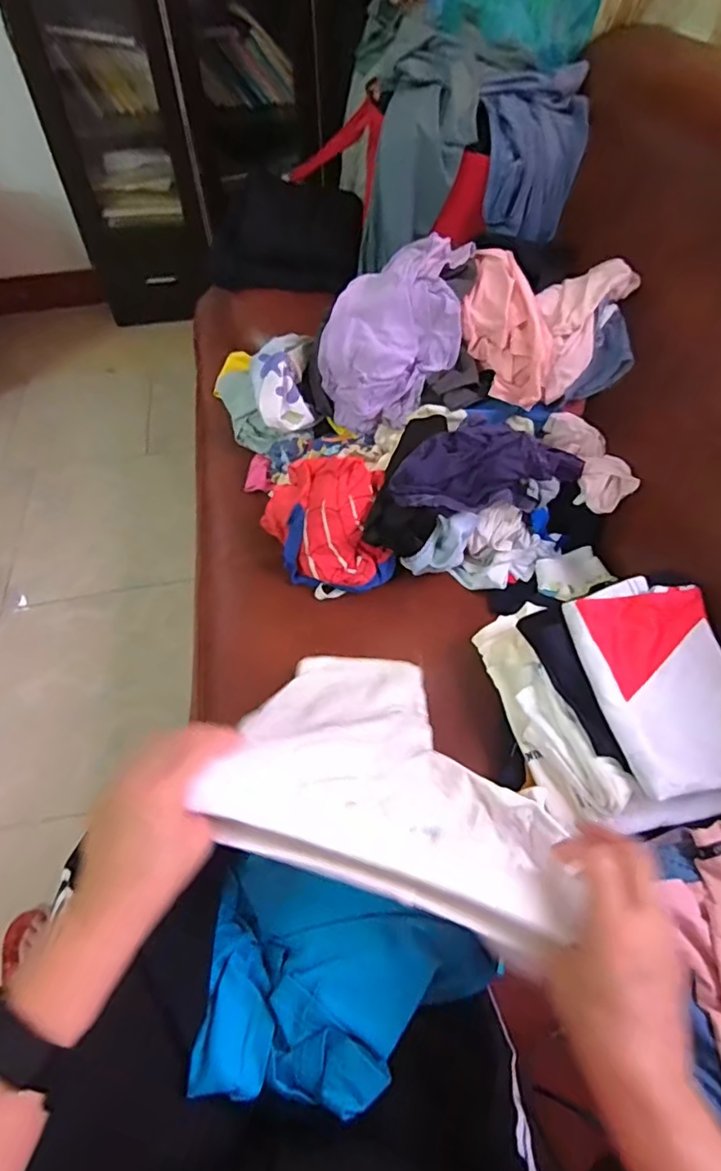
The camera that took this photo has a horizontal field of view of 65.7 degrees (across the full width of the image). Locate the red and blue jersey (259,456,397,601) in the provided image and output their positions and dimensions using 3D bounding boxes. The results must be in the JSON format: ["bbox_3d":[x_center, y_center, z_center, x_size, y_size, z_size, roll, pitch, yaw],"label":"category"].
[{"bbox_3d":[-0.047,-0.080,0.738,0.188,0.135,0.115,22,54,18],"label":"red and blue jersey"}]

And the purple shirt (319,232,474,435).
[{"bbox_3d":[0.048,-0.356,0.810,0.190,0.207,0.160,10,52,10],"label":"purple shirt"}]

